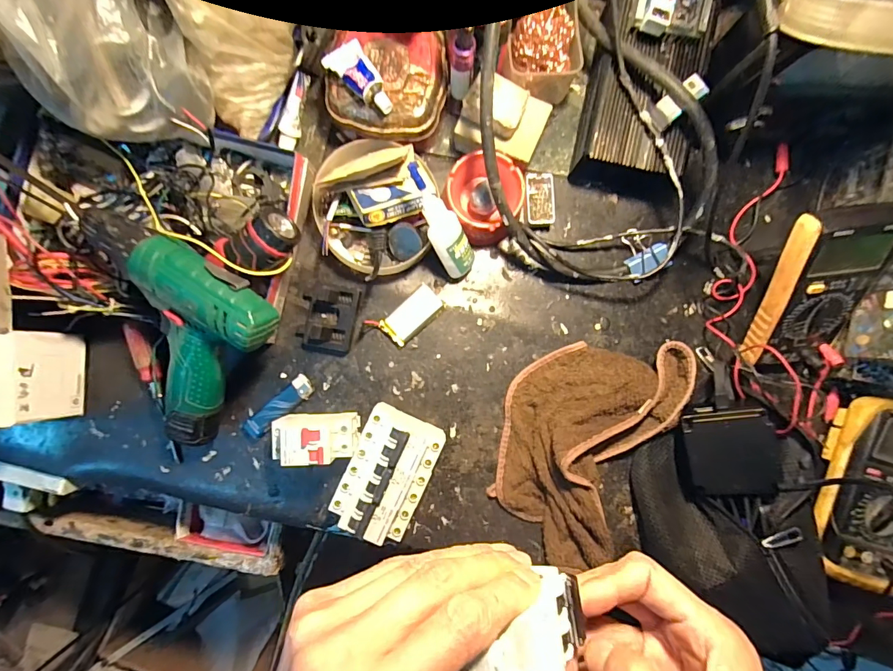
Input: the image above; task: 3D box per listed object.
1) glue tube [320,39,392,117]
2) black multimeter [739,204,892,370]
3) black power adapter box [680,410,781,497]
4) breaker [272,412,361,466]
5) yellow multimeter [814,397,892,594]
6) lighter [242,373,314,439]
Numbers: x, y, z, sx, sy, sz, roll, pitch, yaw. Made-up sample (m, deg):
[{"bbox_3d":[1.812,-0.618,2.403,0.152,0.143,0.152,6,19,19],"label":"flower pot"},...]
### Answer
[{"bbox_3d":[-0.078,-0.241,0.392,0.037,0.020,0.077,-41,90,-1],"label":"glue tube"},{"bbox_3d":[0.343,-0.037,0.386,0.080,0.024,0.157,-3,129,4],"label":"black multimeter"},{"bbox_3d":[0.271,0.112,0.400,0.073,0.019,0.082,-14,102,16],"label":"black power adapter box"},{"bbox_3d":[-0.125,0.096,0.409,0.075,0.068,0.041,-1,89,-1],"label":"breaker"},{"bbox_3d":[0.437,0.159,0.420,0.099,0.040,0.181,19,89,-1],"label":"yellow multimeter"},{"bbox_3d":[-0.176,0.076,0.436,0.084,0.013,0.024,-40,90,-1],"label":"lighter"}]

